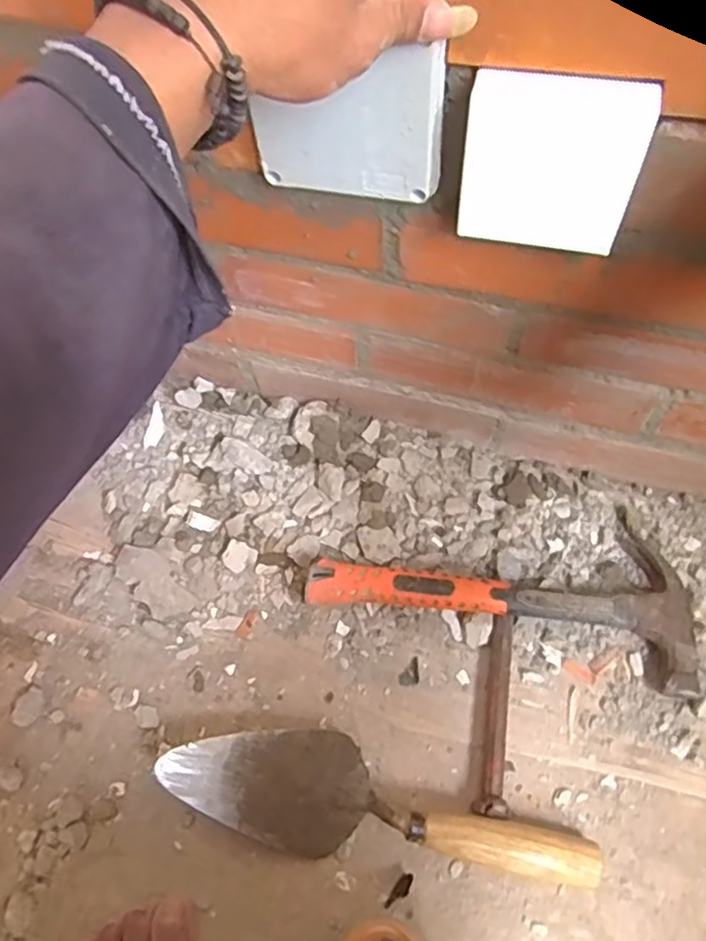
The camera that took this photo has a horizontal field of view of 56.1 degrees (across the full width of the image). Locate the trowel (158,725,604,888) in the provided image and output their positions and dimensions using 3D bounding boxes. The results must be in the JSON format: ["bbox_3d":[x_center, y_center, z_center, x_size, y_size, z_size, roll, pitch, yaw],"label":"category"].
[{"bbox_3d":[0.020,0.248,0.476,0.302,0.064,0.082,14,66,10],"label":"trowel"}]

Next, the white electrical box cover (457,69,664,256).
[{"bbox_3d":[0.102,-0.157,0.342,0.085,0.085,0.021,12,66,9],"label":"white electrical box cover"}]

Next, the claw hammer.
[{"bbox_3d":[0.130,0.079,0.553,0.310,0.055,0.145,12,66,9],"label":"claw hammer"}]

